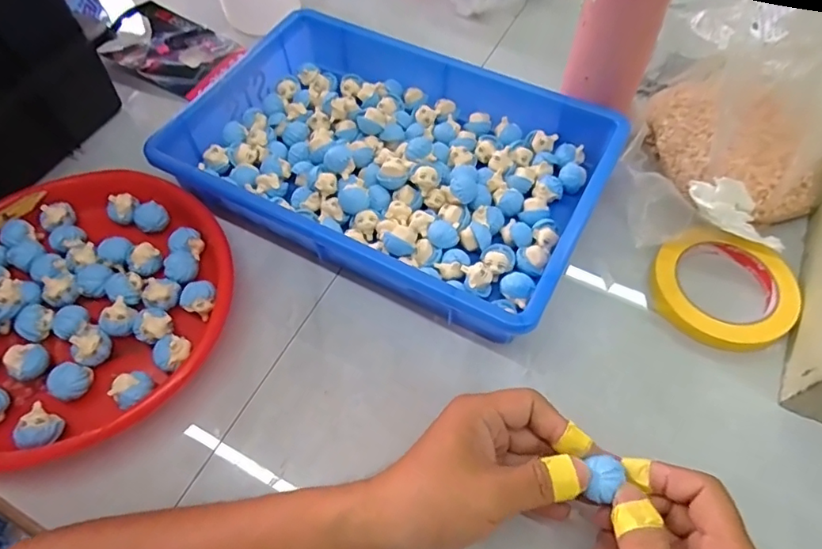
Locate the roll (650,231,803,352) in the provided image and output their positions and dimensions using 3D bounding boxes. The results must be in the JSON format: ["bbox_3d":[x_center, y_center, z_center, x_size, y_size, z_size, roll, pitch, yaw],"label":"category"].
[{"bbox_3d":[0.257,0.012,0.434,0.110,0.022,0.097,20,61,13],"label":"roll"}]

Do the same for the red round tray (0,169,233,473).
[{"bbox_3d":[-0.271,0.023,0.431,0.238,0.055,0.245,-1,58,1],"label":"red round tray"}]

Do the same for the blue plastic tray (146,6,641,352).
[{"bbox_3d":[-0.017,-0.112,0.491,0.369,0.051,0.245,26,62,16],"label":"blue plastic tray"}]

